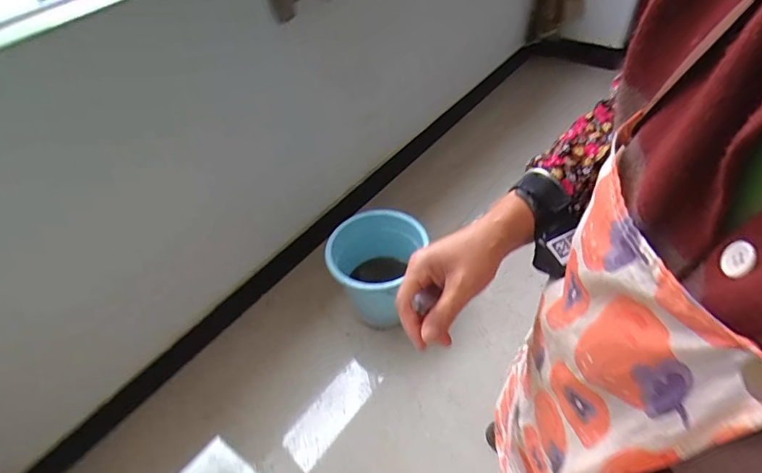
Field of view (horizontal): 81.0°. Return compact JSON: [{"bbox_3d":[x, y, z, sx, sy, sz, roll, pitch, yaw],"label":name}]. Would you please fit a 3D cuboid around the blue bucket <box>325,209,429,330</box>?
[{"bbox_3d":[-0.006,0.108,1.410,0.297,0.279,0.288,-7,47,0],"label":"blue bucket"}]

